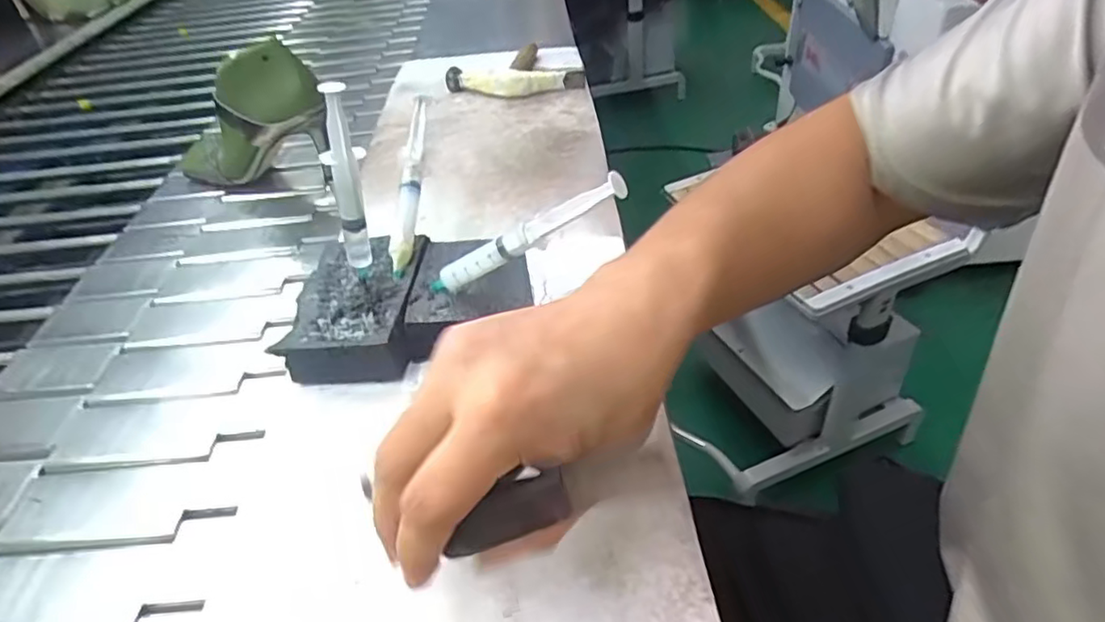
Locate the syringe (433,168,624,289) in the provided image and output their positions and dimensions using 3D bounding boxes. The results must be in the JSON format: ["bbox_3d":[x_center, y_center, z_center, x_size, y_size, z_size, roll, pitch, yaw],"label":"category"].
[{"bbox_3d":[-0.024,-0.042,0.397,0.161,0.019,0.015,-25,28,35],"label":"syringe"}]

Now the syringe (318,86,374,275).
[{"bbox_3d":[-0.131,-0.079,0.416,0.029,0.141,0.027,-19,41,-13],"label":"syringe"}]

